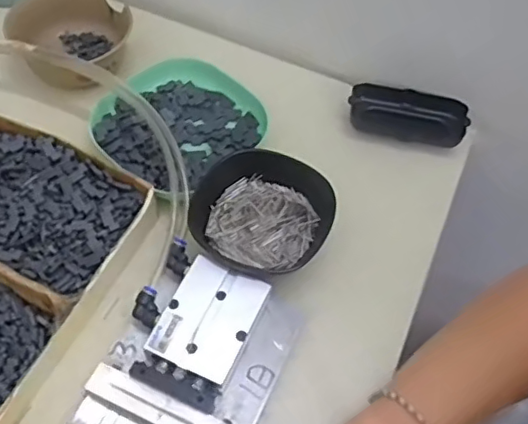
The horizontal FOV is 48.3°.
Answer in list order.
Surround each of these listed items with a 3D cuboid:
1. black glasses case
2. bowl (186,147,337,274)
[{"bbox_3d":[0.135,-0.092,0.558,0.106,0.034,0.044,17,58,7],"label":"black glasses case"},{"bbox_3d":[-0.002,0.003,0.478,0.112,0.038,0.103,14,58,5],"label":"bowl"}]

